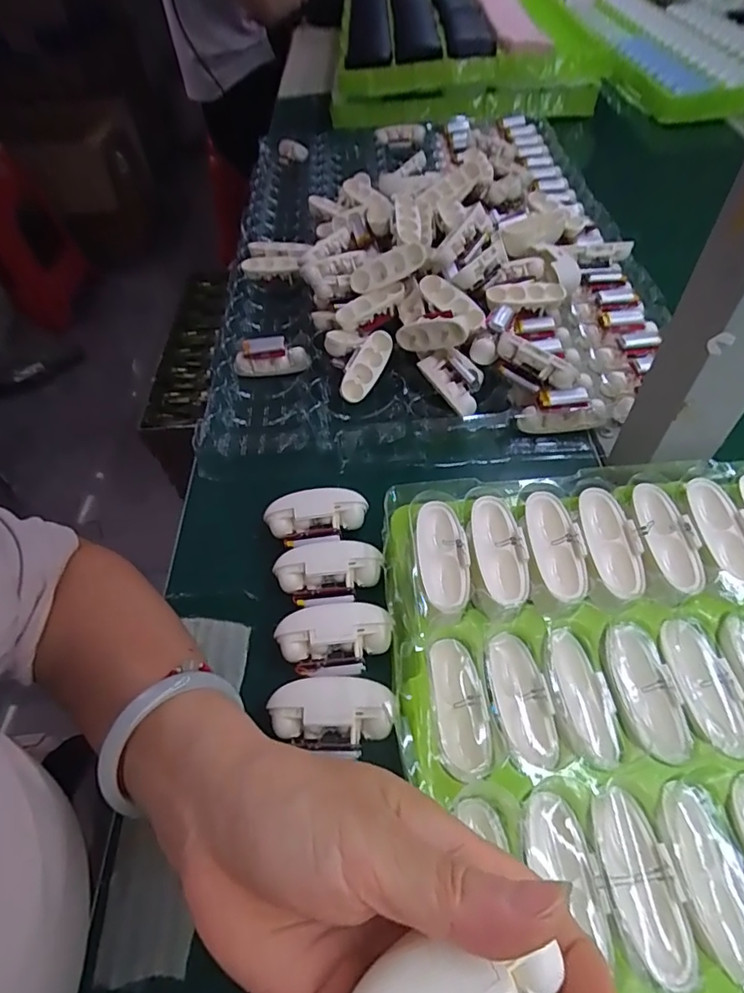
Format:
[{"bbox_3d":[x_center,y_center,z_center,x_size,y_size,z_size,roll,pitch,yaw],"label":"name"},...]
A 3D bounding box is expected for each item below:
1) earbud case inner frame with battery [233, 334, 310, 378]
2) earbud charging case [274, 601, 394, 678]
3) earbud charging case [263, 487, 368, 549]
[{"bbox_3d":[-0.085,-0.120,0.444,0.063,0.027,0.023,-2,53,5],"label":"earbud case inner frame with battery"},{"bbox_3d":[-0.019,0.080,0.287,0.061,0.024,0.034,-11,53,-3],"label":"earbud charging case"},{"bbox_3d":[-0.035,0.015,0.341,0.063,0.019,0.037,-6,53,0],"label":"earbud charging case"}]

